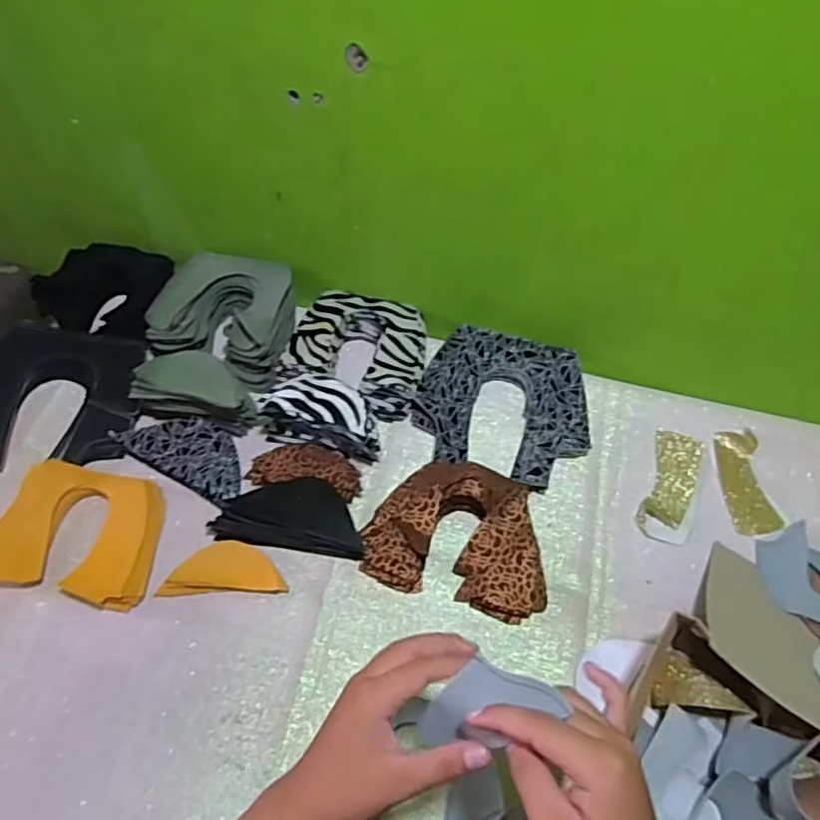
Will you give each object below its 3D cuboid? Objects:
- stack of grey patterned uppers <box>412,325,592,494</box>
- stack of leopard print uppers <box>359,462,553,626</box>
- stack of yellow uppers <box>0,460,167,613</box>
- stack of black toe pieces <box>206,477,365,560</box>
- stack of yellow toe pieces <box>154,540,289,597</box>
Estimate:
[{"bbox_3d":[0.110,-0.004,0.729,0.191,0.038,0.179,19,58,8],"label":"stack of grey patterned uppers"},{"bbox_3d":[0.054,0.125,0.644,0.178,0.044,0.135,15,58,5],"label":"stack of leopard print uppers"},{"bbox_3d":[-0.328,0.121,0.623,0.160,0.032,0.122,12,58,3],"label":"stack of yellow uppers"},{"bbox_3d":[-0.117,0.104,0.640,0.146,0.025,0.071,9,58,1],"label":"stack of black toe pieces"},{"bbox_3d":[-0.182,0.155,0.623,0.118,0.009,0.051,1,58,-4],"label":"stack of yellow toe pieces"}]

